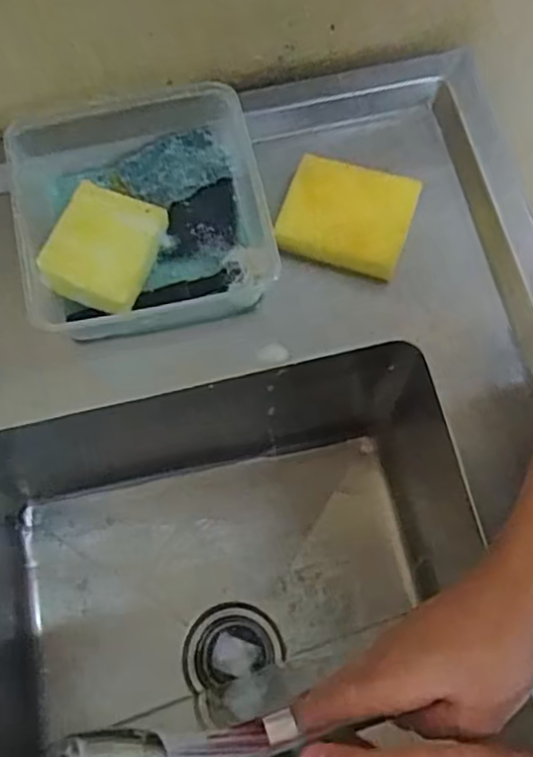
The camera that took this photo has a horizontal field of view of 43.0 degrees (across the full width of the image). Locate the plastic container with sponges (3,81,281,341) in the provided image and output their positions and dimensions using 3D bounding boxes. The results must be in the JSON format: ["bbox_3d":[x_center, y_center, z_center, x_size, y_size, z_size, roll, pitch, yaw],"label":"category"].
[{"bbox_3d":[-0.099,-0.126,0.556,0.200,0.071,0.198,-11,72,-3],"label":"plastic container with sponges"}]

